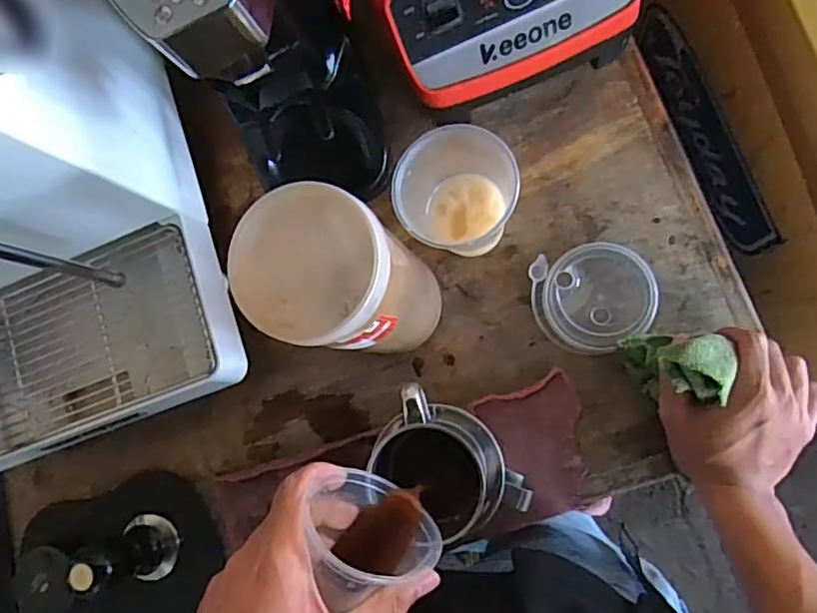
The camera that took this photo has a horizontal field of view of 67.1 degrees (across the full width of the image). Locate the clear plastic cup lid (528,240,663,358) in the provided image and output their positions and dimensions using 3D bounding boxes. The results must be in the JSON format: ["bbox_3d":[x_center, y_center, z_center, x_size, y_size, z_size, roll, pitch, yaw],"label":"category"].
[{"bbox_3d":[0.151,-0.008,0.501,0.093,0.017,0.086,-1,86,8],"label":"clear plastic cup lid"}]

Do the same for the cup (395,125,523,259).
[{"bbox_3d":[0.043,-0.087,0.481,0.094,0.109,0.076,-28,79,7],"label":"cup"}]

